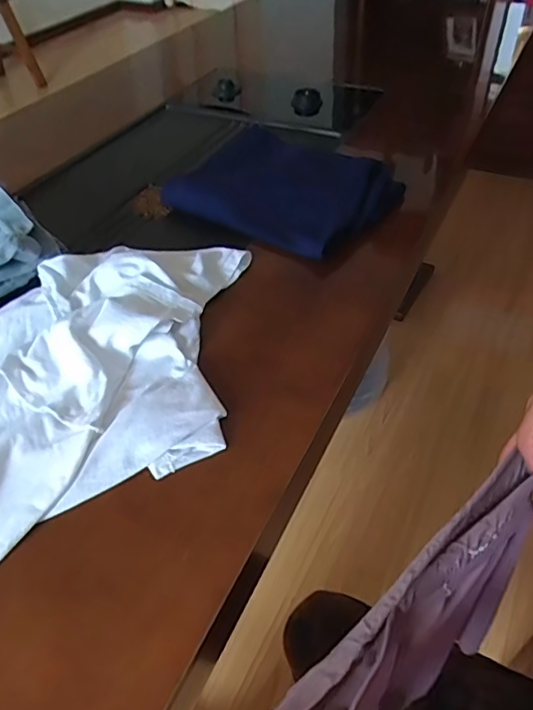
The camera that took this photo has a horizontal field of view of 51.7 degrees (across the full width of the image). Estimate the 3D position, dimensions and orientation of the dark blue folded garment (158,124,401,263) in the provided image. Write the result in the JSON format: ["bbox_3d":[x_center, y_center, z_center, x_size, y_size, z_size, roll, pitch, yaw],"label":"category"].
[{"bbox_3d":[0.020,-0.222,0.733,0.282,0.057,0.182,29,52,27],"label":"dark blue folded garment"}]

